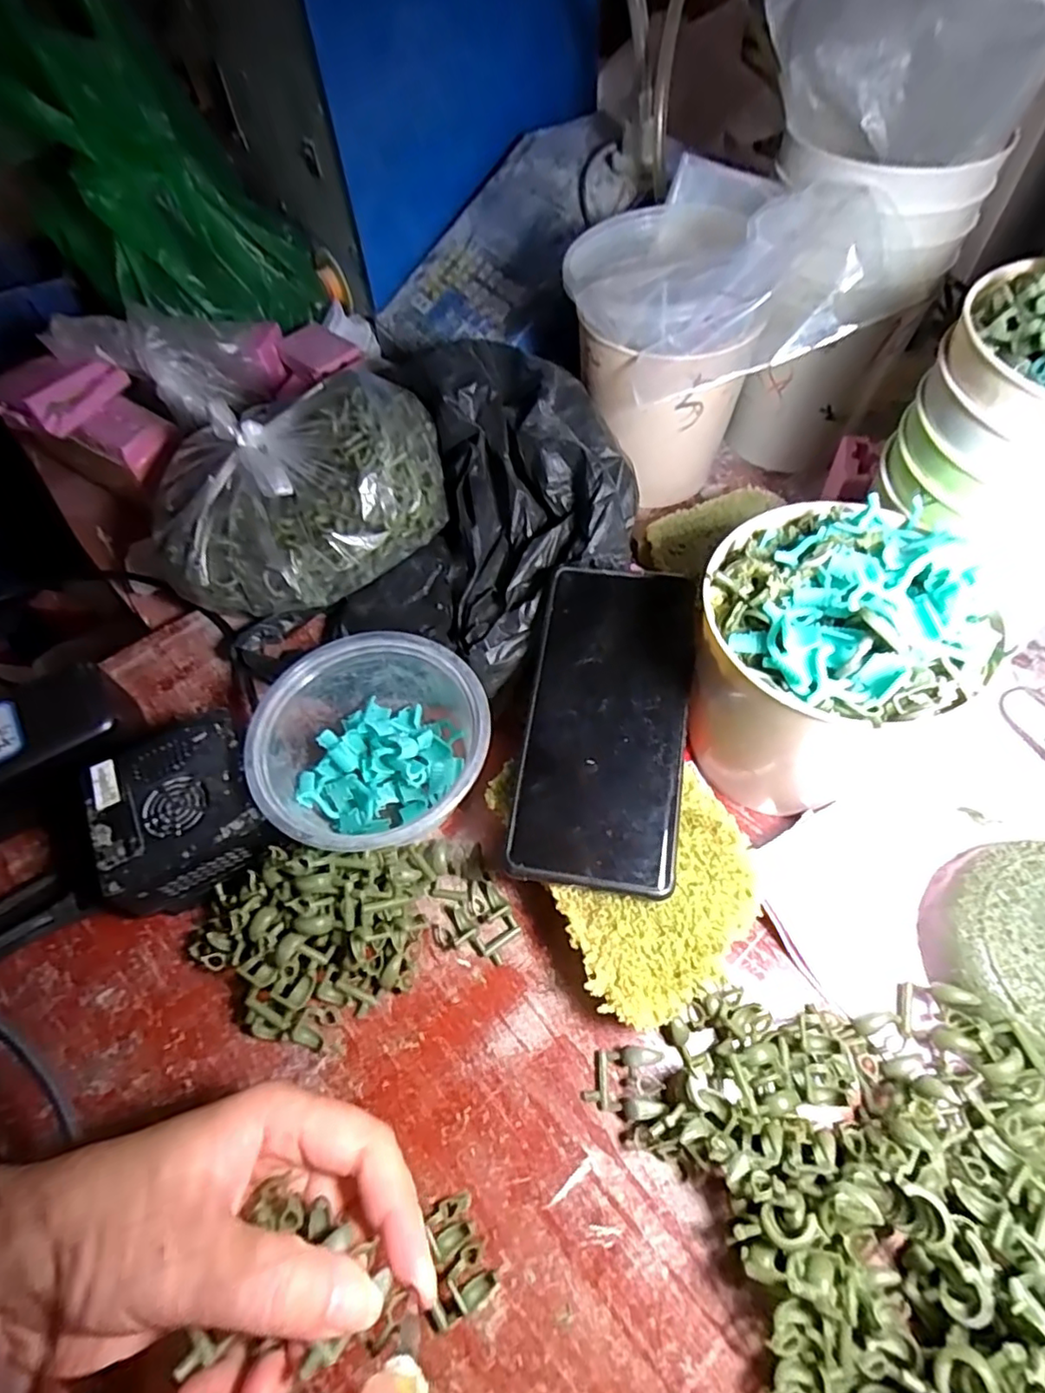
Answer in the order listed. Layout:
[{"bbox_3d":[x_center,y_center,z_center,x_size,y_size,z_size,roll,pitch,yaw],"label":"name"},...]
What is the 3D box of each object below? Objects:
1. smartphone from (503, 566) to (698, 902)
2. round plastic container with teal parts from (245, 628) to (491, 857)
[{"bbox_3d":[0.041,0.009,0.297,0.075,0.006,0.159,8,68,8],"label":"smartphone"},{"bbox_3d":[-0.074,0.029,0.326,0.113,0.063,0.122,-2,58,3],"label":"round plastic container with teal parts"}]

